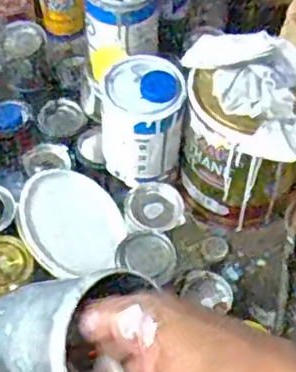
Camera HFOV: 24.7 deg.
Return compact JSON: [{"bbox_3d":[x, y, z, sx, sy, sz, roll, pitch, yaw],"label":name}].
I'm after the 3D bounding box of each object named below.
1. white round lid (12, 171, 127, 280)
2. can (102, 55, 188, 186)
[{"bbox_3d":[-0.093,0.044,0.833,0.147,0.008,0.134,21,53,-31],"label":"white round lid"},{"bbox_3d":[-0.006,-0.082,0.874,0.111,0.136,0.108,-2,54,2],"label":"can"}]

